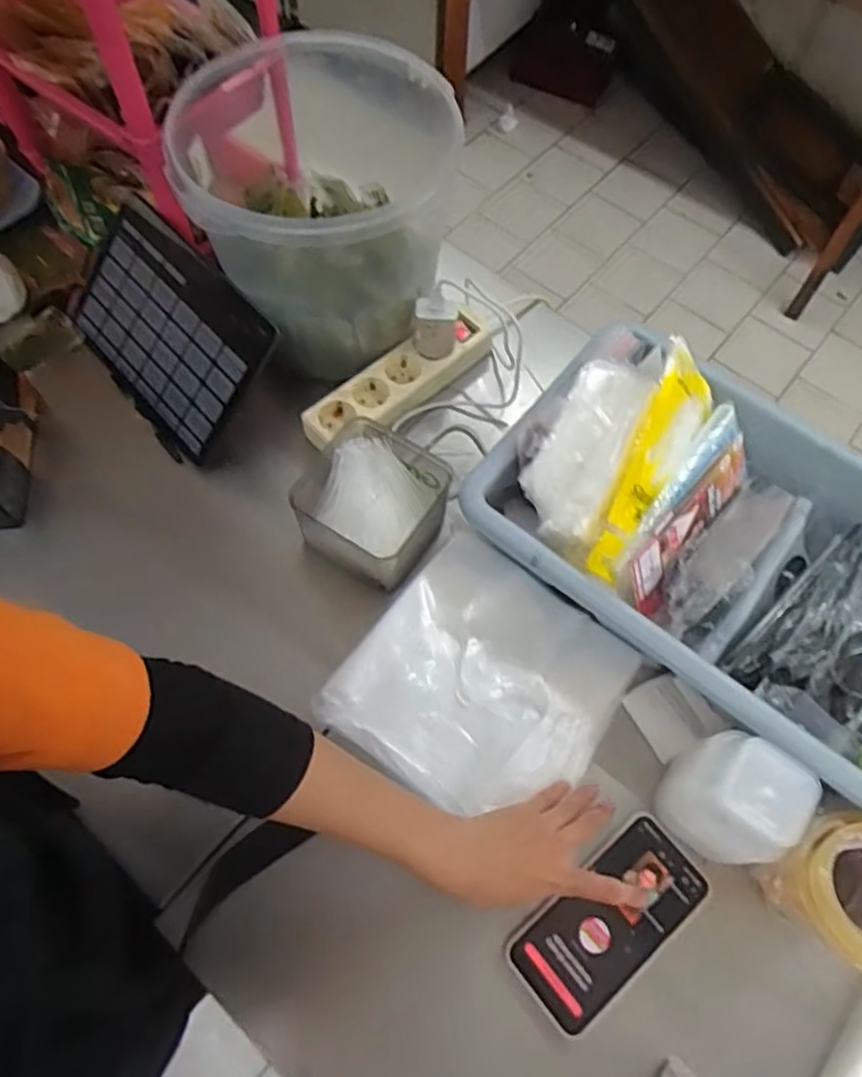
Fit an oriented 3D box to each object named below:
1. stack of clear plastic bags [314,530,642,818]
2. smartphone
[{"bbox_3d":[0.044,0.127,0.598,0.200,0.037,0.204,36,70,13],"label":"stack of clear plastic bags"},{"bbox_3d":[0.142,0.300,0.545,0.162,0.016,0.079,-34,72,-17],"label":"smartphone"}]

